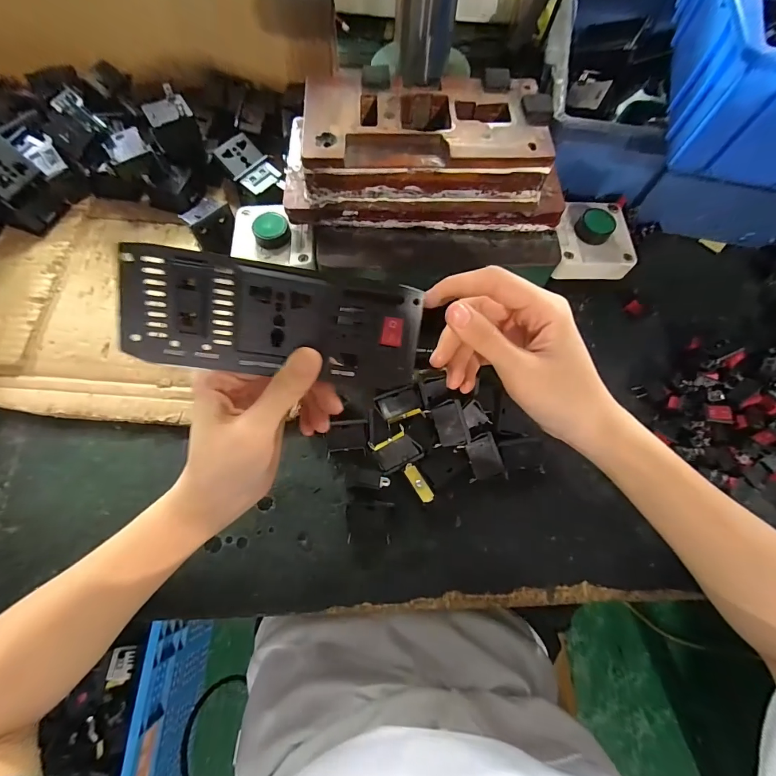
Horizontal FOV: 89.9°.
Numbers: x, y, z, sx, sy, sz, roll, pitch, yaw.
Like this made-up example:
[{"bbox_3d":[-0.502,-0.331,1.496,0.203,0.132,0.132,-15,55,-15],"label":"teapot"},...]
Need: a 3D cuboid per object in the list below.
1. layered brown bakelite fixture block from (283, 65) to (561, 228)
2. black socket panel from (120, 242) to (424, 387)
[{"bbox_3d":[0.030,-0.184,0.299,0.210,0.055,0.097,1,69,-2],"label":"layered brown bakelite fixture block"},{"bbox_3d":[-0.055,-0.034,0.201,0.141,0.018,0.056,7,115,-10],"label":"black socket panel"}]

